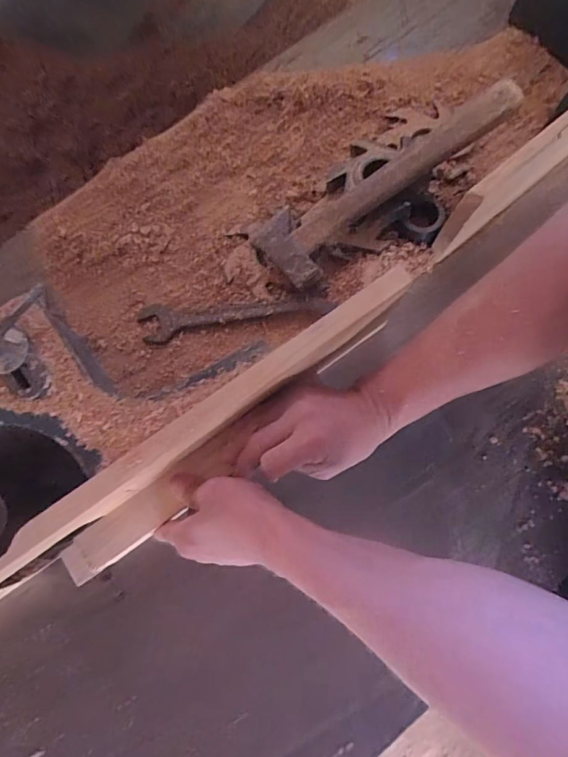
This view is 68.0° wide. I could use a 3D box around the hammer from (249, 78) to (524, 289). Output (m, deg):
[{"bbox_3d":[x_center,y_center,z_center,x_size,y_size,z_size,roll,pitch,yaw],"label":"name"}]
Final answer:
[{"bbox_3d":[0.106,-0.203,0.452,0.293,0.051,0.100,-31,80,12],"label":"hammer"}]

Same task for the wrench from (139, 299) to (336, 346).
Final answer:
[{"bbox_3d":[-0.055,-0.070,0.471,0.212,0.012,0.042,-5,79,0],"label":"wrench"}]

